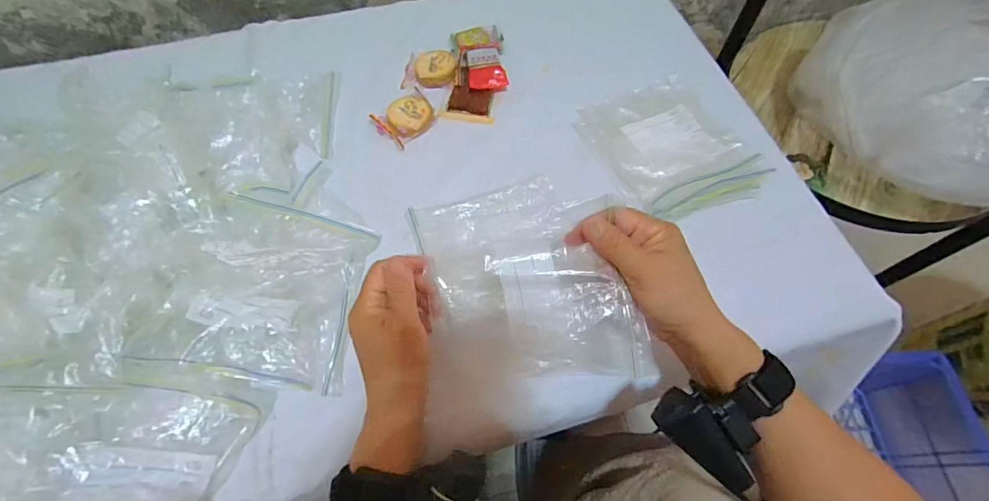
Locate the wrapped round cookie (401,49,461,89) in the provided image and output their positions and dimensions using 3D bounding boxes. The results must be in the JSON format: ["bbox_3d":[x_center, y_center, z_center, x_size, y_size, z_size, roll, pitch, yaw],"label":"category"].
[{"bbox_3d":[-0.076,-0.221,0.537,0.064,0.013,0.054,6,63,4],"label":"wrapped round cookie"}]

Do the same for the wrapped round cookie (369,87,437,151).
[{"bbox_3d":[-0.099,-0.153,0.503,0.053,0.012,0.069,39,69,18],"label":"wrapped round cookie"}]

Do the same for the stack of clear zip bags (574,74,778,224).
[{"bbox_3d":[0.187,-0.114,0.478,0.144,0.018,0.169,-21,64,-10],"label":"stack of clear zip bags"}]

